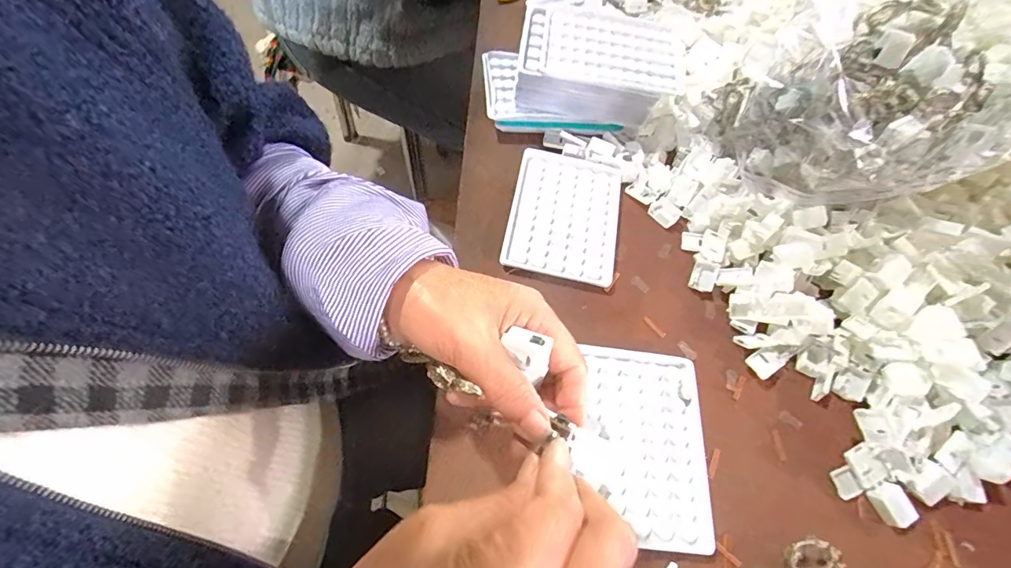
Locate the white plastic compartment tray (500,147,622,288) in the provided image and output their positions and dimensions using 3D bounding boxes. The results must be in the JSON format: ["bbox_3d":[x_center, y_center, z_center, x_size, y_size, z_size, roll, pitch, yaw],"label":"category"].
[{"bbox_3d":[0.053,-0.061,0.405,0.095,0.017,0.128,12,62,0],"label":"white plastic compartment tray"}]

